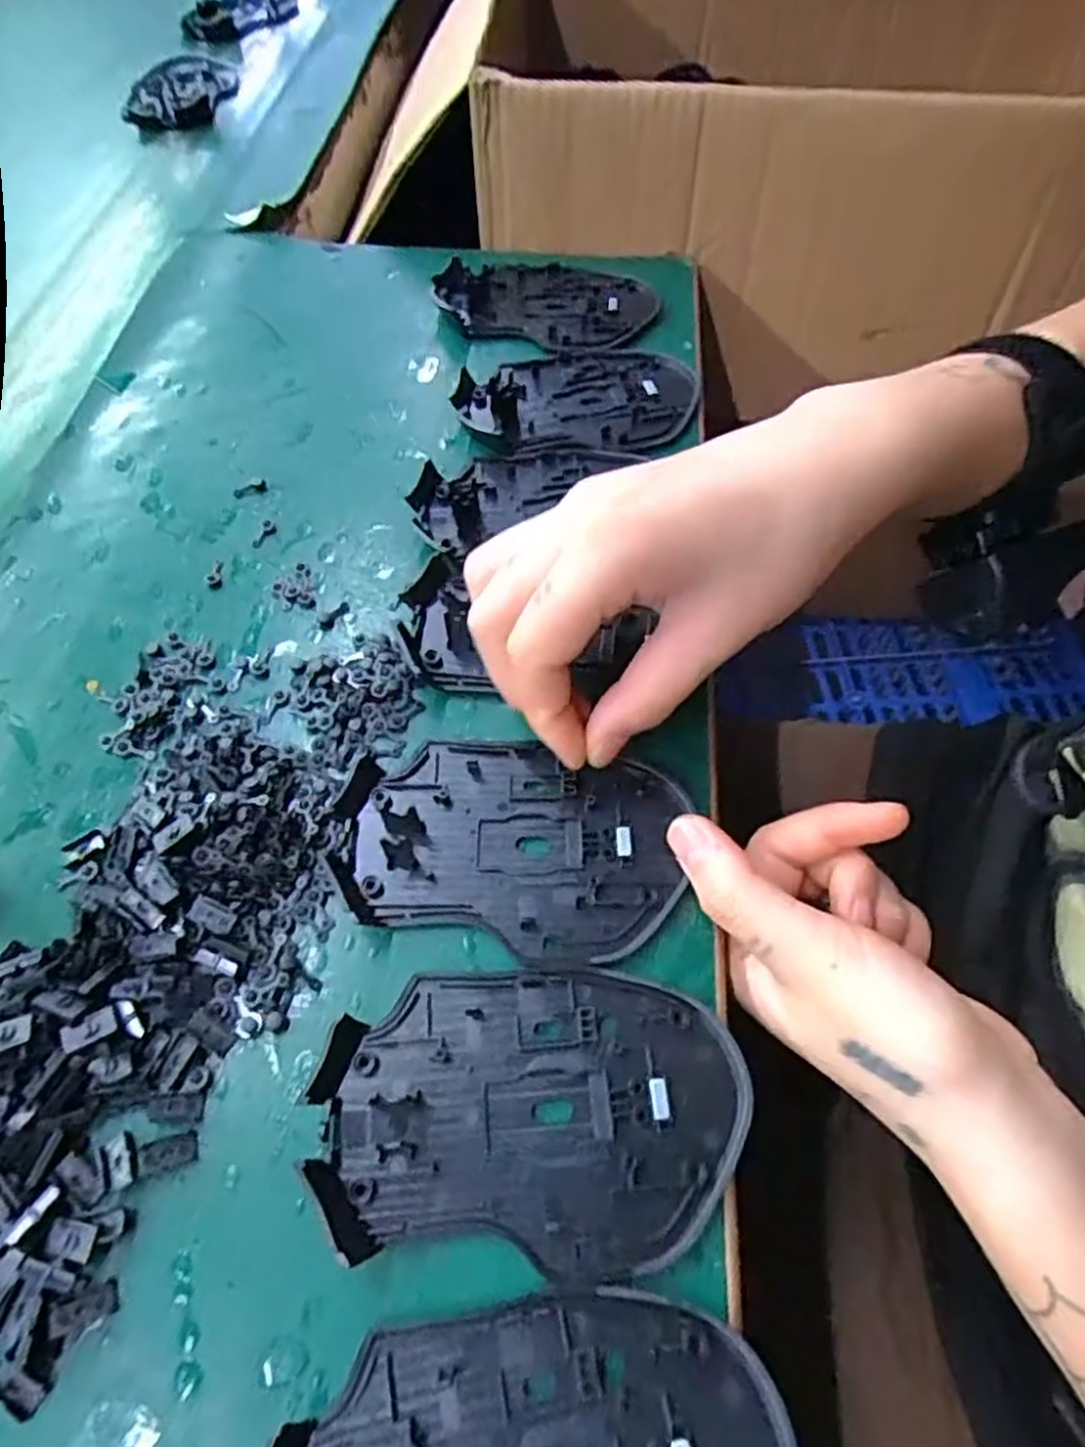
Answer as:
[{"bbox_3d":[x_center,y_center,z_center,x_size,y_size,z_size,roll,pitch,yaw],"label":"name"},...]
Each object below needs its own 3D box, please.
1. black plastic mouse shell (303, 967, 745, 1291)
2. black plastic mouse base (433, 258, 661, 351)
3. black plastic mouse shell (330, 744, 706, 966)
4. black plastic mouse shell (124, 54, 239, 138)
[{"bbox_3d":[-0.002,0.103,0.203,0.113,0.011,0.071,2,59,2],"label":"black plastic mouse shell"},{"bbox_3d":[0.002,-0.226,0.399,0.114,0.010,0.069,5,59,4],"label":"black plastic mouse base"},{"bbox_3d":[-0.011,0.037,0.246,0.109,0.006,0.070,10,60,7],"label":"black plastic mouse shell"},{"bbox_3d":[-0.268,-0.464,0.554,0.070,0.012,0.114,2,59,2],"label":"black plastic mouse shell"}]

